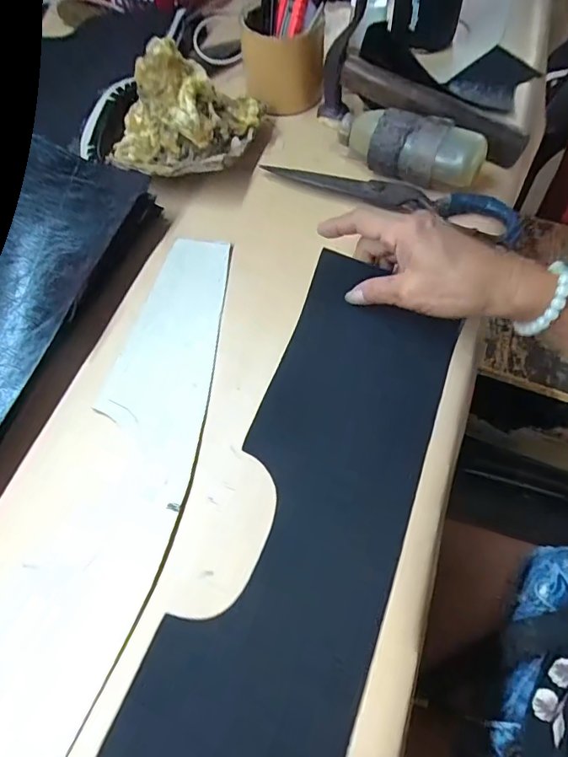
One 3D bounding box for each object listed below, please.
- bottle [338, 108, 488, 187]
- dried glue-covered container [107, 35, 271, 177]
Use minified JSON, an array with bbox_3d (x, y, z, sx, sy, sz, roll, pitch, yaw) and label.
[{"bbox_3d":[0.107,-0.201,0.421,0.124,0.044,0.041,21,63,14],"label":"bottle"},{"bbox_3d":[-0.090,-0.237,0.427,0.124,0.093,0.108,8,61,7],"label":"dried glue-covered container"}]

